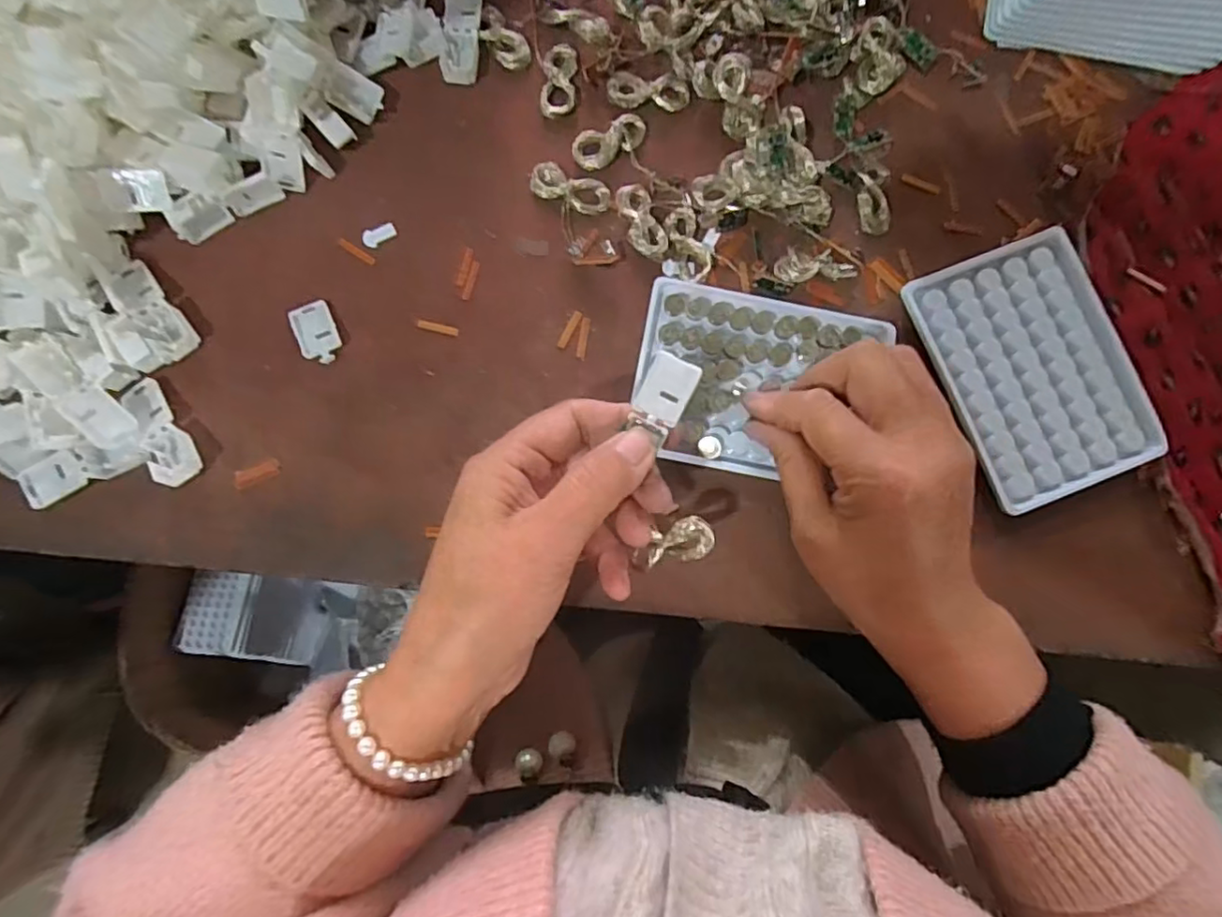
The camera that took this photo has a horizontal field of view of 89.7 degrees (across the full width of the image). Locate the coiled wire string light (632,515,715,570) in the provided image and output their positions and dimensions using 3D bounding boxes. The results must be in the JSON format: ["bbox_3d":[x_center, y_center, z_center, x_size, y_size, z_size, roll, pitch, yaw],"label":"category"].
[{"bbox_3d":[0.028,0.039,0.278,0.039,0.007,0.019,-24,83,21],"label":"coiled wire string light"}]

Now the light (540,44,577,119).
[{"bbox_3d":[-0.029,-0.210,0.341,0.018,0.007,0.041,3,83,-1],"label":"light"}]

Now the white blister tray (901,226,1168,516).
[{"bbox_3d":[0.222,-0.047,0.323,0.094,0.008,0.132,-21,84,-4],"label":"white blister tray"}]

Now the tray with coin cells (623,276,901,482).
[{"bbox_3d":[0.075,-0.041,0.319,0.123,0.014,0.100,10,83,0],"label":"tray with coin cells"}]

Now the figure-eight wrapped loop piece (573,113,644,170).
[{"bbox_3d":[0.000,-0.174,0.337,0.041,0.005,0.021,-18,84,-3],"label":"figure-eight wrapped loop piece"}]

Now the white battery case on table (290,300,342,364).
[{"bbox_3d":[-0.153,-0.065,0.320,0.020,0.005,0.034,-21,84,-4],"label":"white battery case on table"}]

